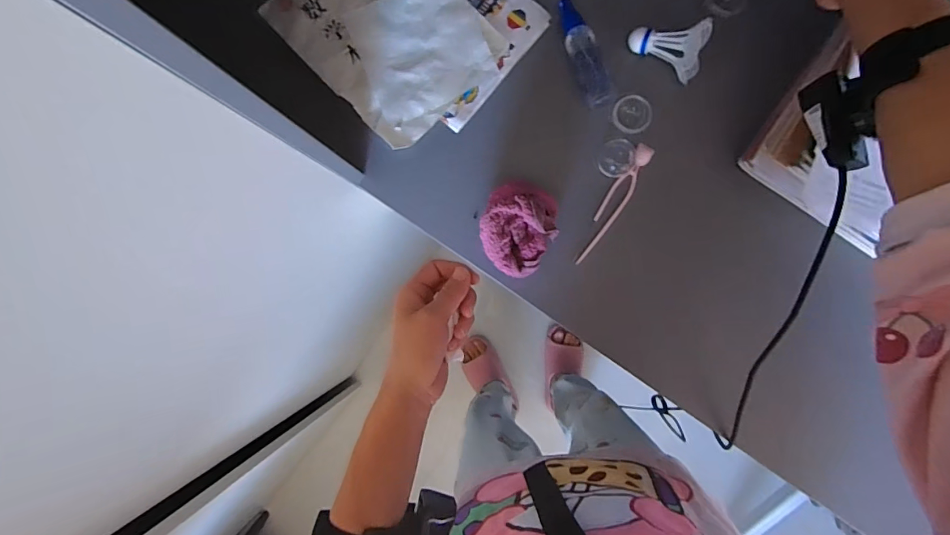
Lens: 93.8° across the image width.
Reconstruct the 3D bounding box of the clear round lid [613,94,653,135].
[{"bbox_3d":[0.169,-0.164,0.476,0.039,0.013,0.039,0,89,3],"label":"clear round lid"}]

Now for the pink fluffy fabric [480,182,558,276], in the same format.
[{"bbox_3d":[0.045,-0.041,0.470,0.074,0.063,0.092,24,91,3],"label":"pink fluffy fabric"}]

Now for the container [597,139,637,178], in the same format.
[{"bbox_3d":[0.155,-0.119,0.485,0.038,0.014,0.039,0,89,3],"label":"container"}]

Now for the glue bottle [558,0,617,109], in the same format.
[{"bbox_3d":[0.120,-0.235,0.498,0.032,0.033,0.120,-21,88,3],"label":"glue bottle"}]

